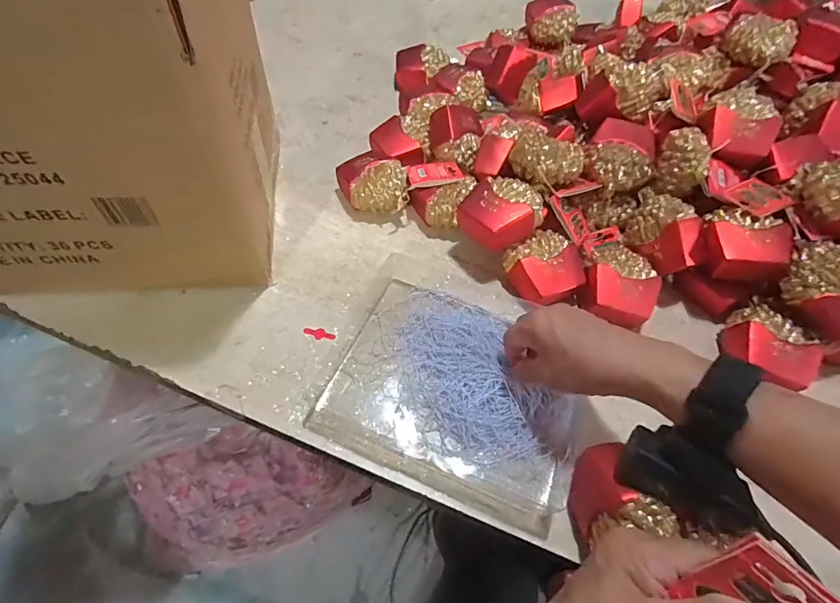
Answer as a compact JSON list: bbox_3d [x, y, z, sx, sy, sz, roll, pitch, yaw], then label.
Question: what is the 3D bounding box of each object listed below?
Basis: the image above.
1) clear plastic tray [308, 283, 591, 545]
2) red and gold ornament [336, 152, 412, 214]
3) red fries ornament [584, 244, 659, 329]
[{"bbox_3d":[0.035,0.073,0.373,0.211,0.017,0.170,20,56,13],"label":"clear plastic tray"},{"bbox_3d":[-0.052,-0.133,0.489,0.072,0.043,0.090,-19,58,-14],"label":"red and gold ornament"},{"bbox_3d":[0.202,-0.013,0.425,0.068,0.043,0.082,17,56,10],"label":"red fries ornament"}]

